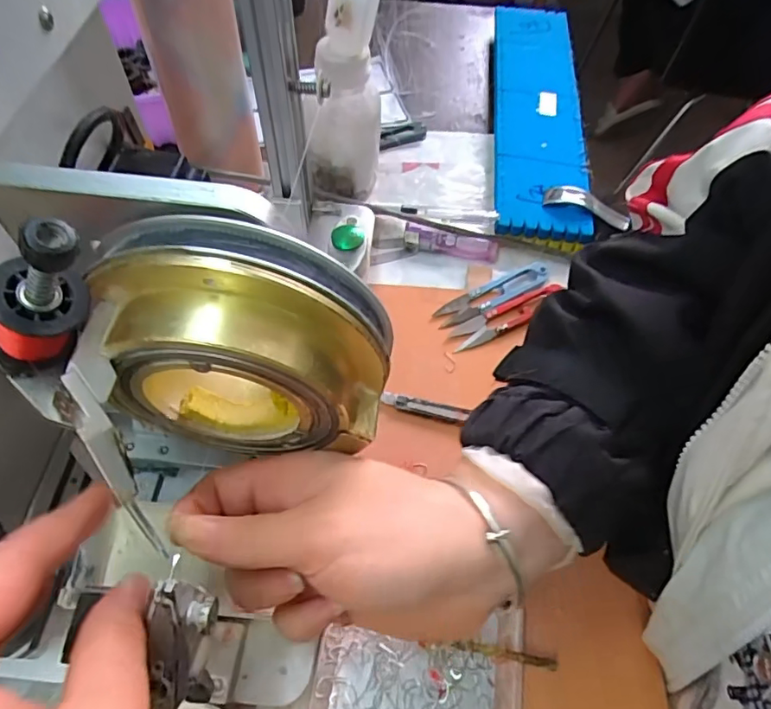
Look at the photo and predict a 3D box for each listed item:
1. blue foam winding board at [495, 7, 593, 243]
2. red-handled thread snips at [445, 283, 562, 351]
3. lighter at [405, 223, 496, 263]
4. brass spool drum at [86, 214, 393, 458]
[{"bbox_3d":[0.147,-0.241,0.514,0.081,0.012,0.328,7,60,0],"label":"blue foam winding board"},{"bbox_3d":[0.091,-0.029,0.402,0.092,0.007,0.022,-23,62,-16],"label":"red-handled thread snips"},{"bbox_3d":[0.054,-0.093,0.438,0.076,0.013,0.020,12,58,5],"label":"lighter"},{"bbox_3d":[-0.050,-0.001,0.201,0.098,0.093,0.044,2,58,-2],"label":"brass spool drum"}]

